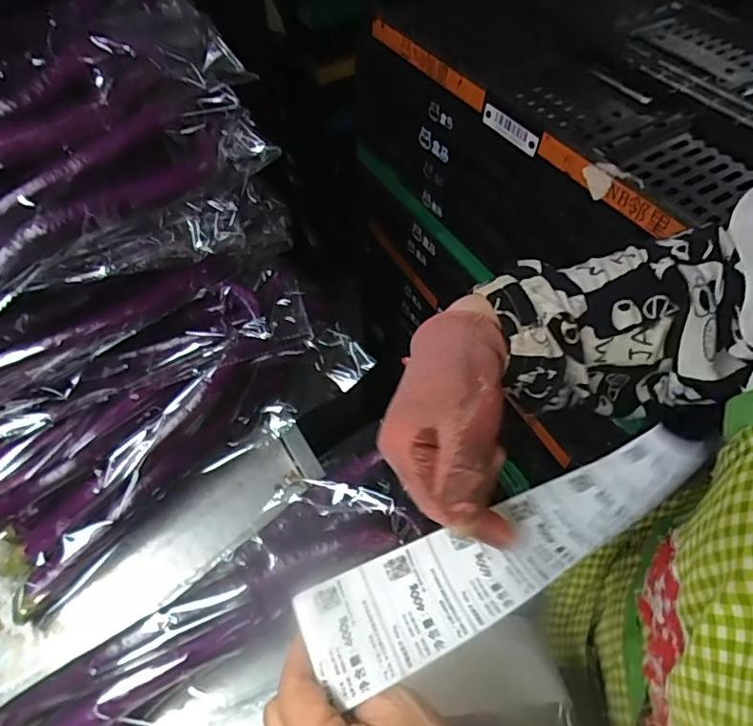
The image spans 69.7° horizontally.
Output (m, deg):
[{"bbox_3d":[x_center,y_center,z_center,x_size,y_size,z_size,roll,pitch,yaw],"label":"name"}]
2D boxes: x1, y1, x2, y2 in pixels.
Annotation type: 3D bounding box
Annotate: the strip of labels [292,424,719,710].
[{"bbox_3d":[0.079,0.102,0.308,0.247,0.025,0.056,-24,57,-13],"label":"strip of labels"}]

